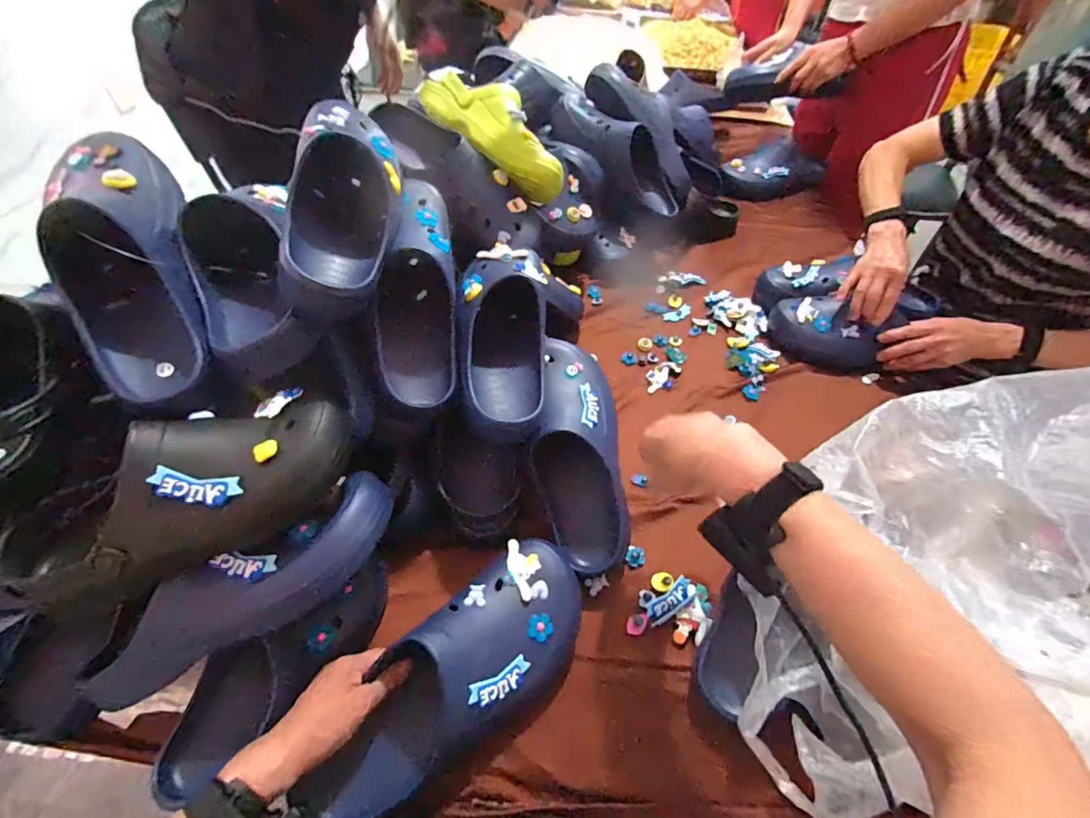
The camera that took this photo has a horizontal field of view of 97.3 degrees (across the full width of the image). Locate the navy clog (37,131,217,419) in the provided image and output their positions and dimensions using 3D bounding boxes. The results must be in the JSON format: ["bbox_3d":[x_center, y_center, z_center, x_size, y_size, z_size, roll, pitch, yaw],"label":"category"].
[{"bbox_3d":[-0.373,-0.133,0.424,0.096,0.087,0.280,-16,82,-13],"label":"navy clog"}]

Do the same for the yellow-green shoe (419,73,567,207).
[{"bbox_3d":[-0.070,-0.412,0.703,0.107,0.063,0.269,-38,77,-27],"label":"yellow-green shoe"}]

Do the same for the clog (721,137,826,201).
[{"bbox_3d":[0.508,-0.547,1.094,0.230,0.081,0.115,-15,53,-12],"label":"clog"}]

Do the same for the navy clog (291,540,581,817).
[{"bbox_3d":[-0.076,0.260,0.451,0.116,0.091,0.290,39,73,26],"label":"navy clog"}]

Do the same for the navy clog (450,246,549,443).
[{"bbox_3d":[-0.048,-0.093,0.540,0.100,0.084,0.263,0,66,-1],"label":"navy clog"}]

